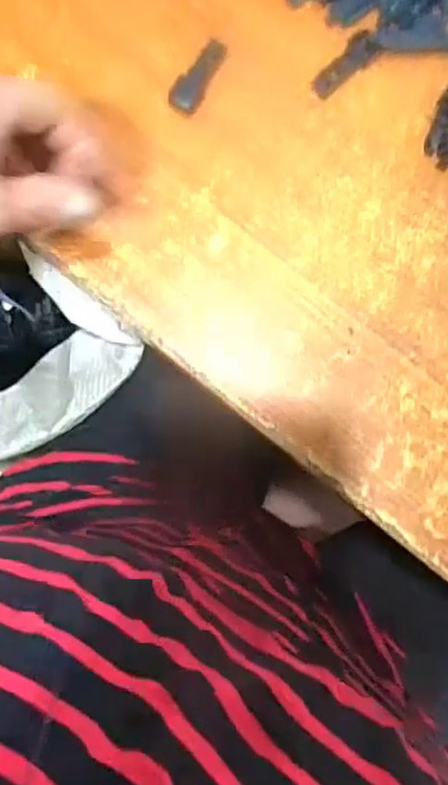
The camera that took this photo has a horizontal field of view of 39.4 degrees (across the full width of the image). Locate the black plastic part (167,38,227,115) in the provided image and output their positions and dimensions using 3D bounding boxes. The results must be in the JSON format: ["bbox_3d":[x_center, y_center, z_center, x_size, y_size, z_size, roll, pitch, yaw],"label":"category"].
[{"bbox_3d":[-0.016,-0.193,0.381,0.017,0.013,0.051,26,84,1],"label":"black plastic part"}]

